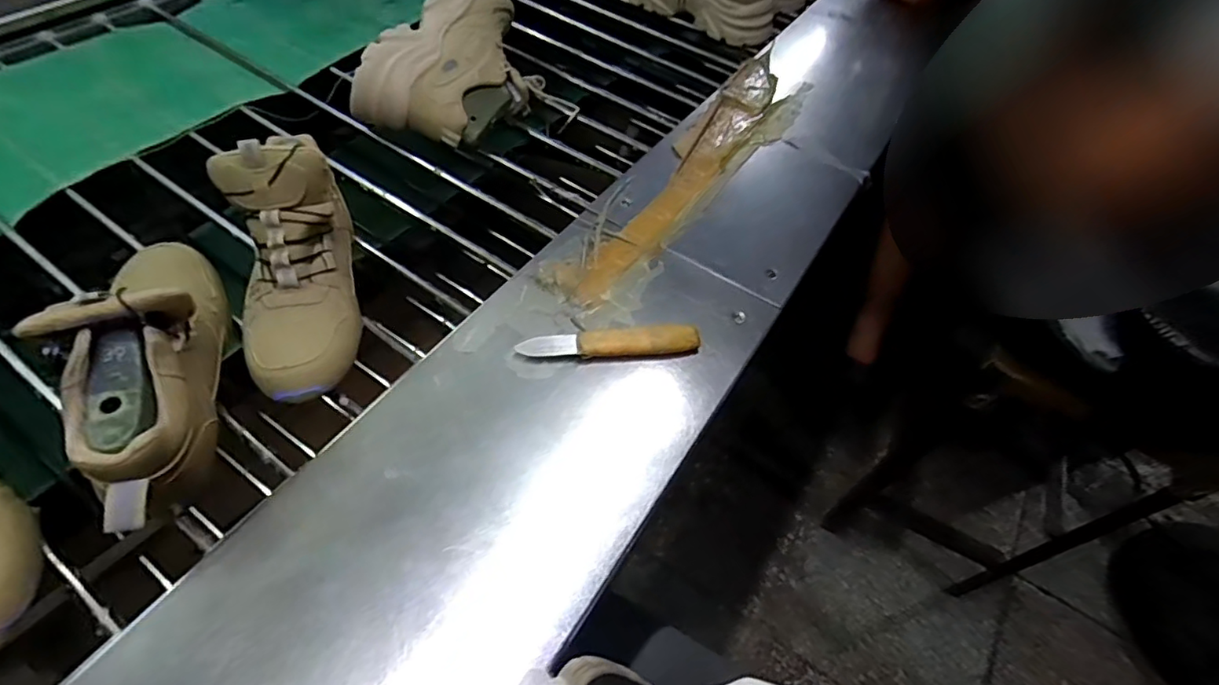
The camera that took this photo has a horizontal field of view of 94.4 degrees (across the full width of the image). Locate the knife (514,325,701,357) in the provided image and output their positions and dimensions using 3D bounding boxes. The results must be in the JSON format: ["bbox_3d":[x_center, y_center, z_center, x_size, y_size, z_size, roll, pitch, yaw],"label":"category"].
[{"bbox_3d":[0.001,-0.001,0.508,0.159,0.014,0.027,-2,54,-4],"label":"knife"}]

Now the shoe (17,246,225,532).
[{"bbox_3d":[-0.348,0.002,0.421,0.089,0.120,0.266,-16,59,-18],"label":"shoe"}]

